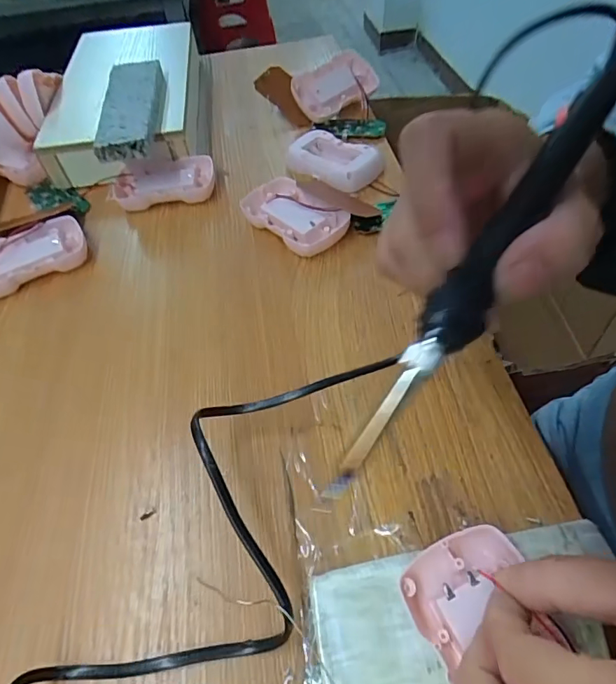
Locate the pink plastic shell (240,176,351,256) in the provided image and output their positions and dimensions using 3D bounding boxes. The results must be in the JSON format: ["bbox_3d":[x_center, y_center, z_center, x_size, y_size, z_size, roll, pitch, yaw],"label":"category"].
[{"bbox_3d":[-0.012,-0.102,0.374,0.086,0.022,0.050,36,62,28],"label":"pink plastic shell"}]

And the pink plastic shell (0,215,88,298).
[{"bbox_3d":[-0.224,-0.068,0.367,0.088,0.021,0.052,-24,53,-13],"label":"pink plastic shell"}]

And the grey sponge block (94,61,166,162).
[{"bbox_3d":[-0.161,-0.216,0.418,0.049,0.023,0.153,-10,51,-3],"label":"grey sponge block"}]

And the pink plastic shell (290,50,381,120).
[{"bbox_3d":[0.030,-0.270,0.476,0.094,0.046,0.018,-32,17,-14],"label":"pink plastic shell"}]

